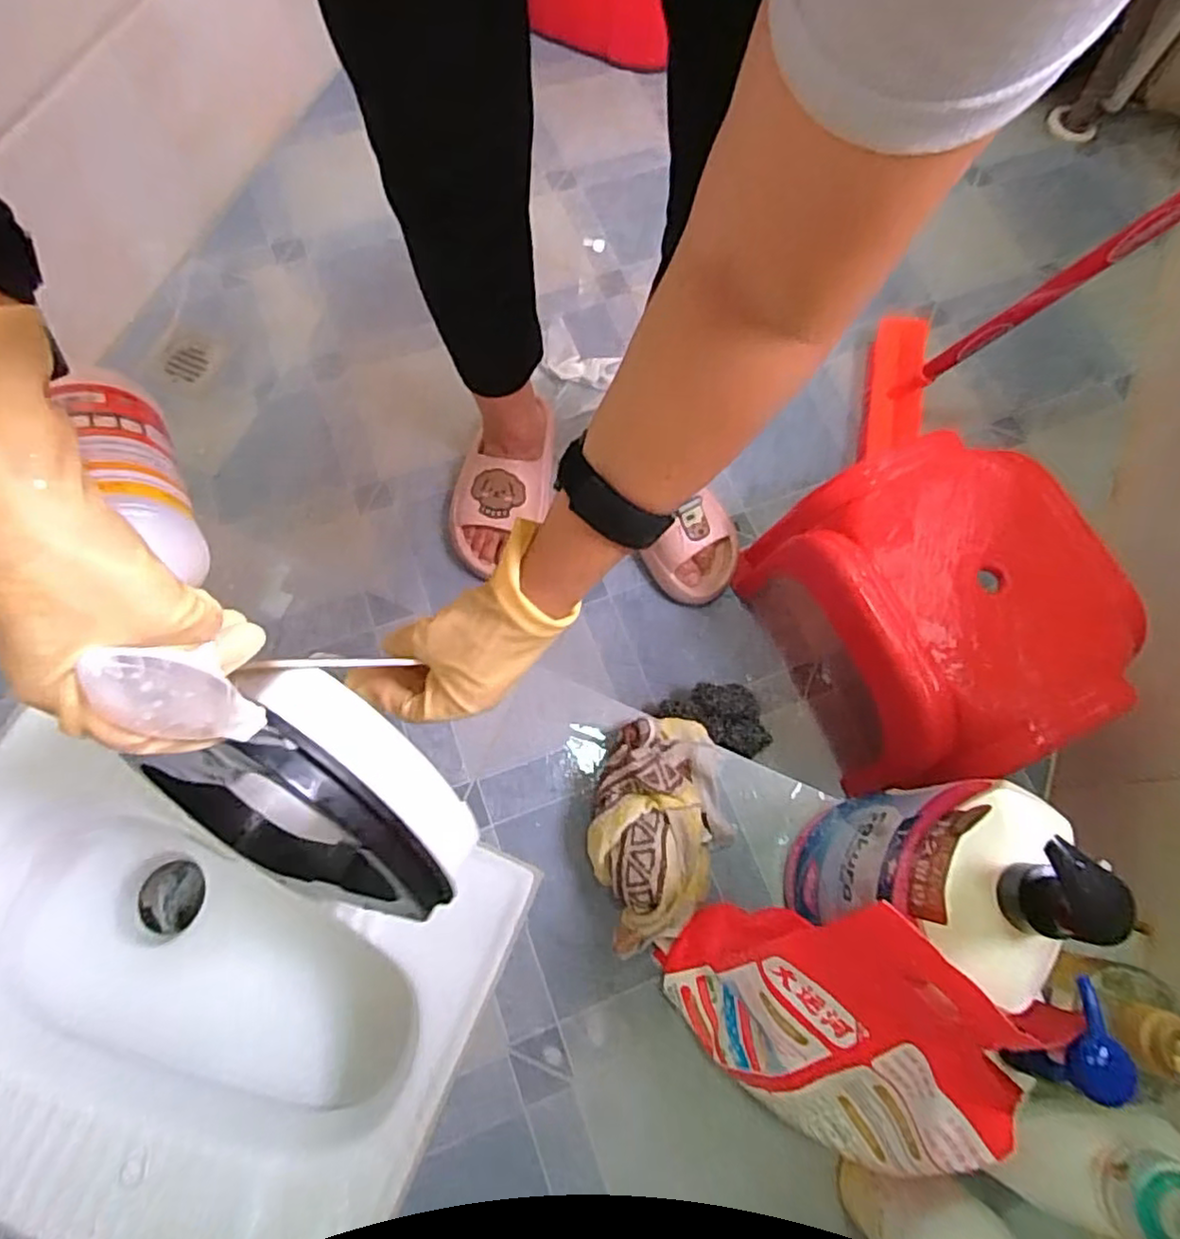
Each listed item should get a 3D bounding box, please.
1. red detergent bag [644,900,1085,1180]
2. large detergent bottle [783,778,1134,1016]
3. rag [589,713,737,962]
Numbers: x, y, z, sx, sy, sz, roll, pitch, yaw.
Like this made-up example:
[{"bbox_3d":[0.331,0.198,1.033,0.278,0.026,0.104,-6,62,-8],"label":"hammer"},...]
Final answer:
[{"bbox_3d":[0.155,0.263,0.441,0.169,0.229,0.144,35,75,8],"label":"red detergent bag"},{"bbox_3d":[0.222,0.172,0.452,0.077,0.308,0.113,41,76,10],"label":"large detergent bottle"},{"bbox_3d":[0.060,0.179,0.569,0.120,0.069,0.194,2,73,-2],"label":"rag"}]

